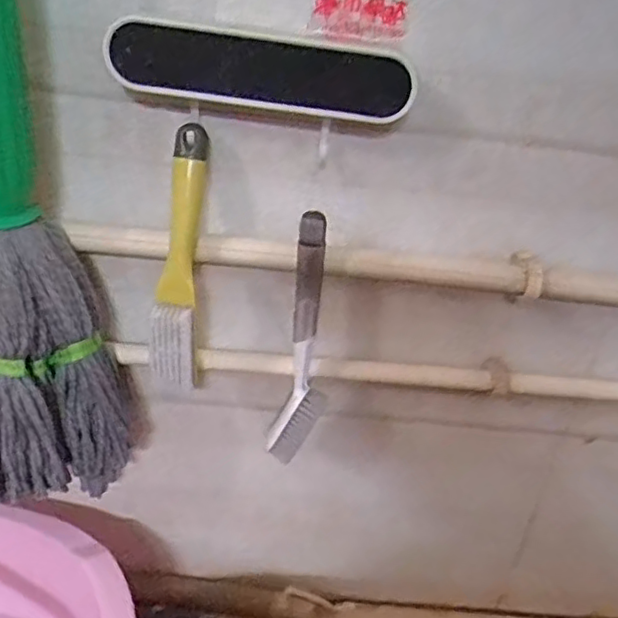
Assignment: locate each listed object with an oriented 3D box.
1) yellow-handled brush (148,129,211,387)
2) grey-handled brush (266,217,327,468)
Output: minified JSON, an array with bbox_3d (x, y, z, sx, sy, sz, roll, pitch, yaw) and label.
[{"bbox_3d":[-0.107,-0.038,0.520,0.035,0.217,0.033,5,7,-4],"label":"yellow-handled brush"},{"bbox_3d":[-0.003,0.032,0.557,0.043,0.233,0.035,7,29,-1],"label":"grey-handled brush"}]

